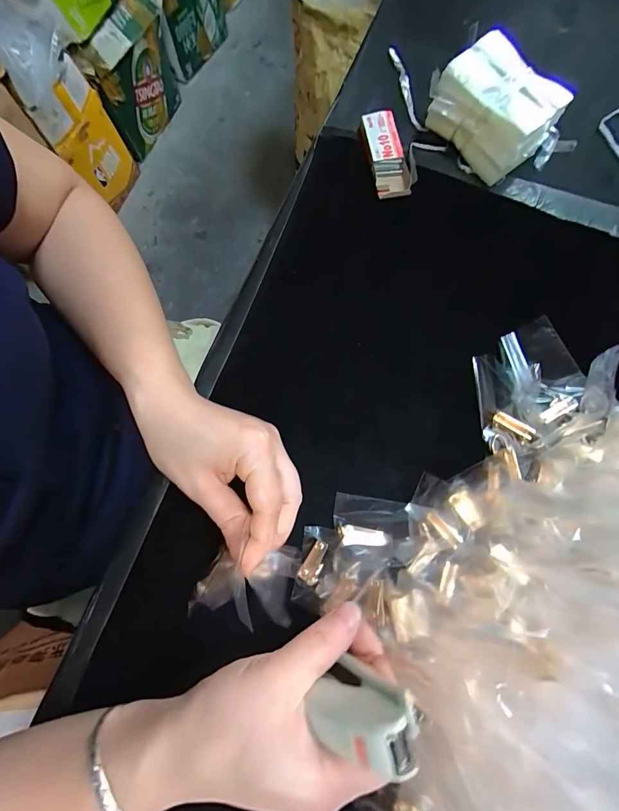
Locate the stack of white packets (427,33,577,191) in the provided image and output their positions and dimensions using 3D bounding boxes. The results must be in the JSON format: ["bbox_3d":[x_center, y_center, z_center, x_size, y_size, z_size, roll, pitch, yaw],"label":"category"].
[{"bbox_3d":[0.169,-0.269,0.326,0.101,0.052,0.074,42,81,8],"label":"stack of white packets"}]

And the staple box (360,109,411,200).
[{"bbox_3d":[0.071,-0.231,0.334,0.033,0.016,0.084,-9,78,-2],"label":"staple box"}]

